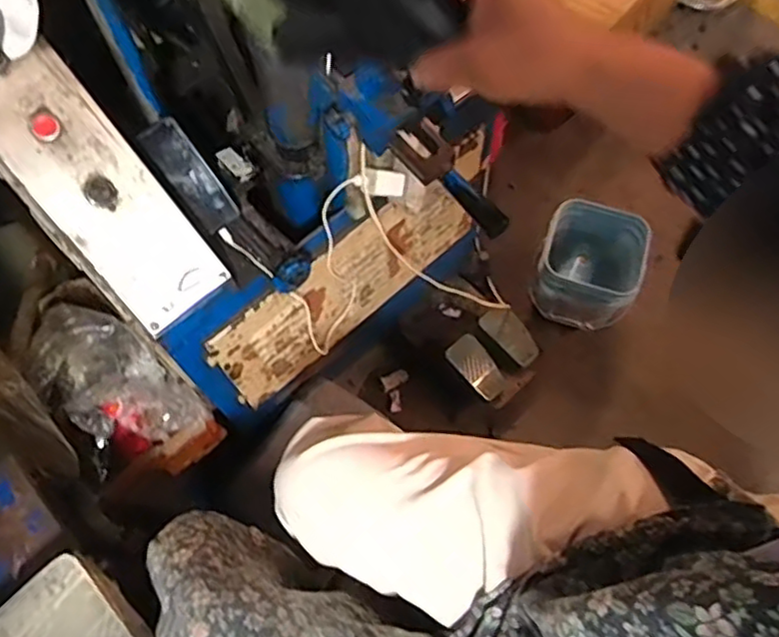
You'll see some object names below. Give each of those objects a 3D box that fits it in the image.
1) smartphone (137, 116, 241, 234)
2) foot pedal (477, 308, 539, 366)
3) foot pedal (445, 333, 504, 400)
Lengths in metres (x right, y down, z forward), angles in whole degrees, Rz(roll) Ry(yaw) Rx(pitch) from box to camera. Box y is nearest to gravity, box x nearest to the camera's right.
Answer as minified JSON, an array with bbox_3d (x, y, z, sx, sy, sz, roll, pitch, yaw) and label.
[{"bbox_3d":[-0.269,-0.193,0.884,0.058,0.012,0.155,-32,111,8],"label":"smartphone"},{"bbox_3d":[0.262,0.034,1.387,0.070,0.027,0.142,-44,90,-16],"label":"foot pedal"},{"bbox_3d":[0.185,0.106,1.381,0.071,0.035,0.142,-37,94,-2],"label":"foot pedal"}]

